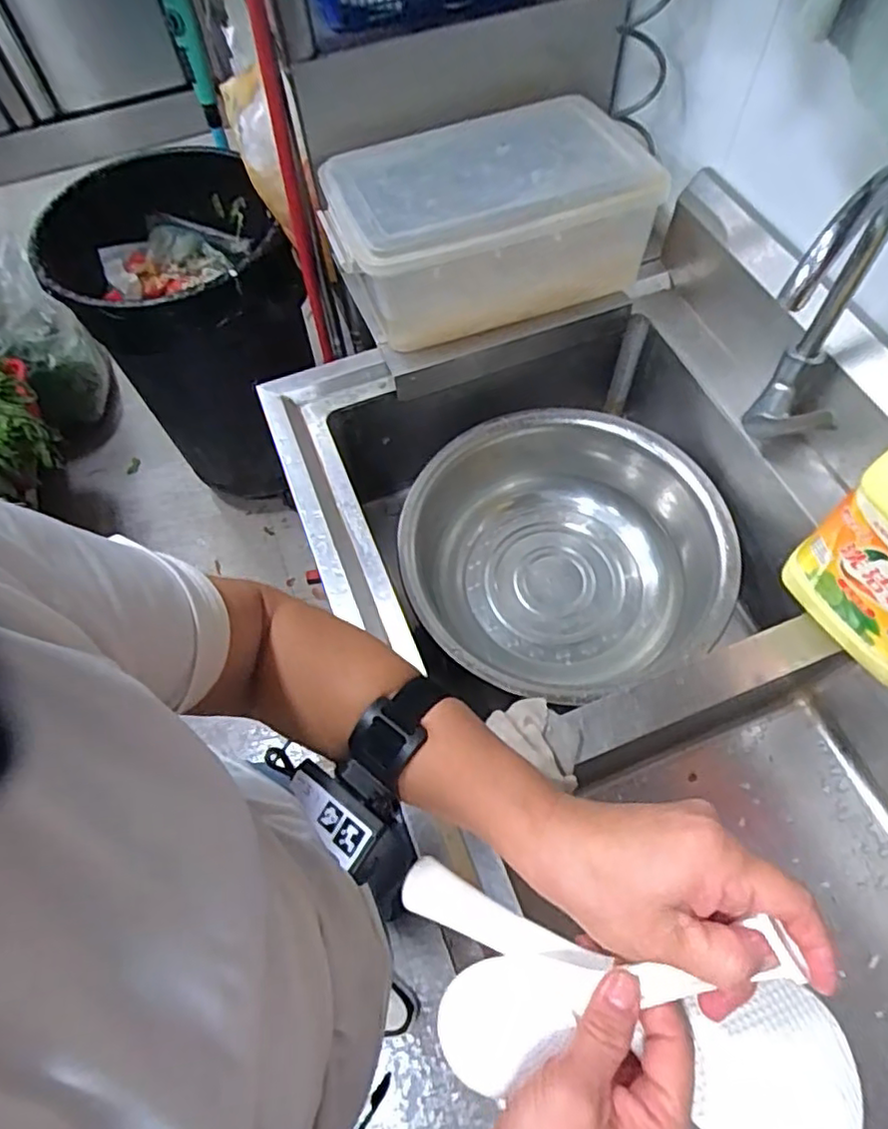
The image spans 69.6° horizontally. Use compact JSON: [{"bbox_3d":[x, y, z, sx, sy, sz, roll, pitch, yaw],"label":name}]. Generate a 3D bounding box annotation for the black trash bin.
[{"bbox_3d":[-0.525,-0.486,1.518,0.398,0.691,0.471,-23,63,-9],"label":"black trash bin"}]

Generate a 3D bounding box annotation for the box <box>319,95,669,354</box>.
[{"bbox_3d":[0.055,-0.507,0.933,0.441,0.155,0.281,-19,63,-8],"label":"box"}]

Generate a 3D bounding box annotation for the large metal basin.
[{"bbox_3d":[0.176,-0.022,0.978,0.441,0.148,0.422,-1,62,2],"label":"large metal basin"}]

